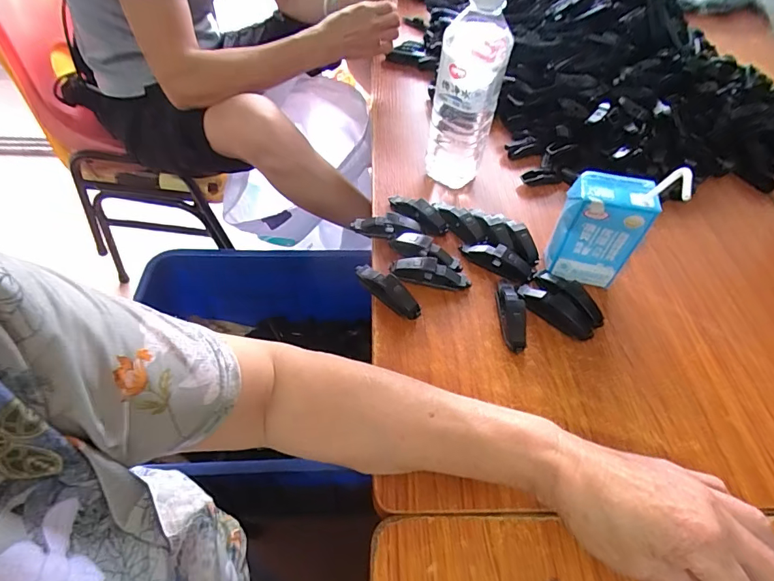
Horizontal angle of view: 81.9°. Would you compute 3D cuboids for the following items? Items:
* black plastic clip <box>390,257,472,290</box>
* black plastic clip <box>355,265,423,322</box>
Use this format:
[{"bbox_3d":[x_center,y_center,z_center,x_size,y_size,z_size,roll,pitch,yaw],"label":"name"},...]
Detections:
[{"bbox_3d":[0.044,-0.018,0.439,0.078,0.025,0.018,7,52,1],"label":"black plastic clip"},{"bbox_3d":[0.000,-0.001,0.423,0.076,0.025,0.020,38,59,23],"label":"black plastic clip"}]

